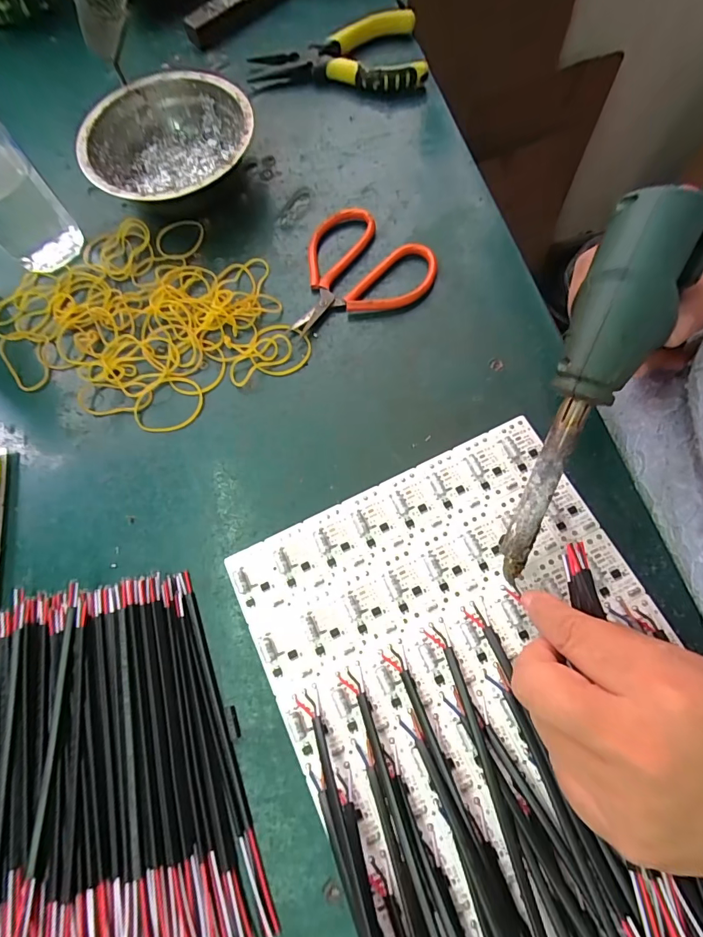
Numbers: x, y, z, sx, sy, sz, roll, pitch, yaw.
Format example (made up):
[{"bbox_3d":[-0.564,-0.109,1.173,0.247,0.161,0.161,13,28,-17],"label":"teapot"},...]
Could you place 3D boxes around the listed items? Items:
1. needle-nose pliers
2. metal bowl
[{"bbox_3d":[-0.012,-0.335,0.358,0.137,0.031,0.062,-10,71,-2],"label":"needle-nose pliers"},{"bbox_3d":[-0.135,-0.239,0.331,0.121,0.045,0.121,-1,71,2],"label":"metal bowl"}]

